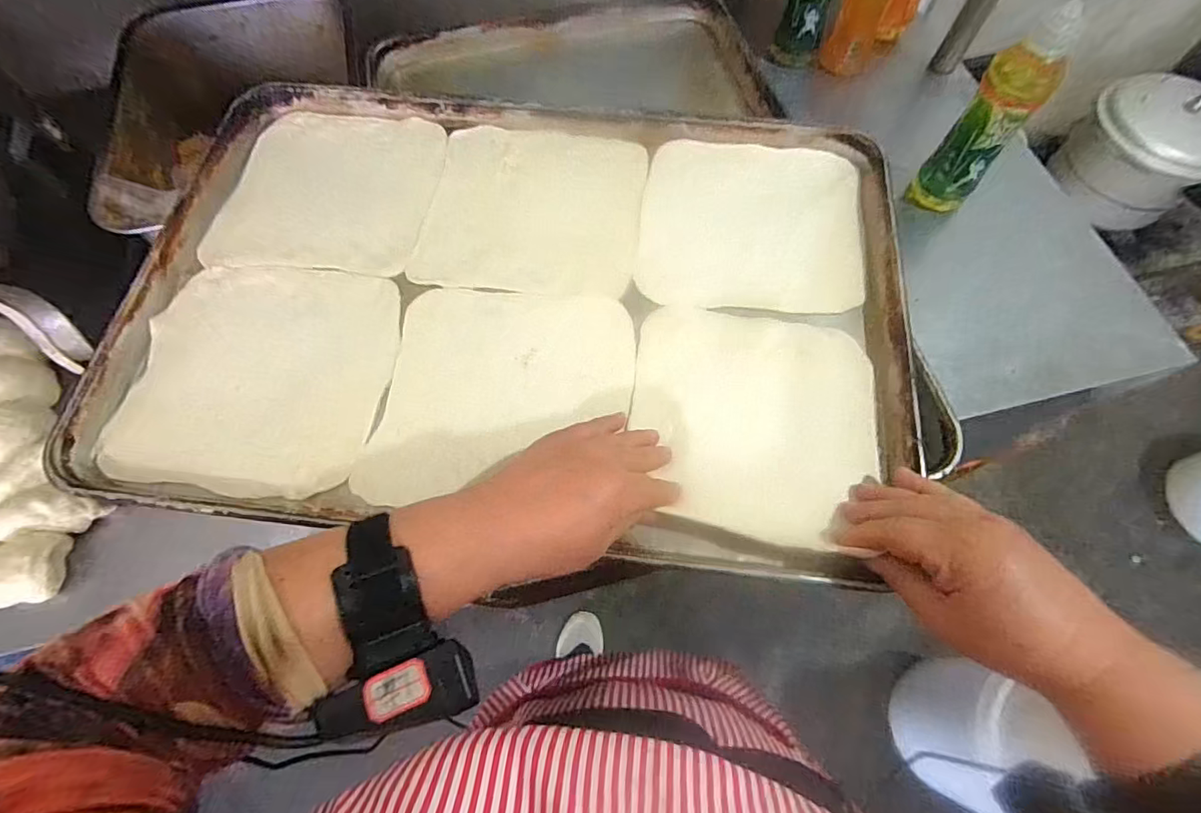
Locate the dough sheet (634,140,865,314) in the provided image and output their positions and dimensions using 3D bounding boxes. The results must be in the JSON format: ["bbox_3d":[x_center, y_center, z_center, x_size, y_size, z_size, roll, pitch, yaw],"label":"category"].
[{"bbox_3d":[0.131,-0.160,0.459,0.187,0.012,0.172,6,66,2],"label":"dough sheet"}]

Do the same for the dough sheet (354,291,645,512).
[{"bbox_3d":[-0.072,-0.012,0.400,0.187,0.010,0.175,4,66,2],"label":"dough sheet"}]

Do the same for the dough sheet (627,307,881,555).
[{"bbox_3d":[0.112,0.008,0.387,0.177,0.019,0.173,11,67,4],"label":"dough sheet"}]

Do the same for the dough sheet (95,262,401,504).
[{"bbox_3d":[-0.263,-0.026,0.410,0.194,0.020,0.185,3,66,1],"label":"dough sheet"}]

